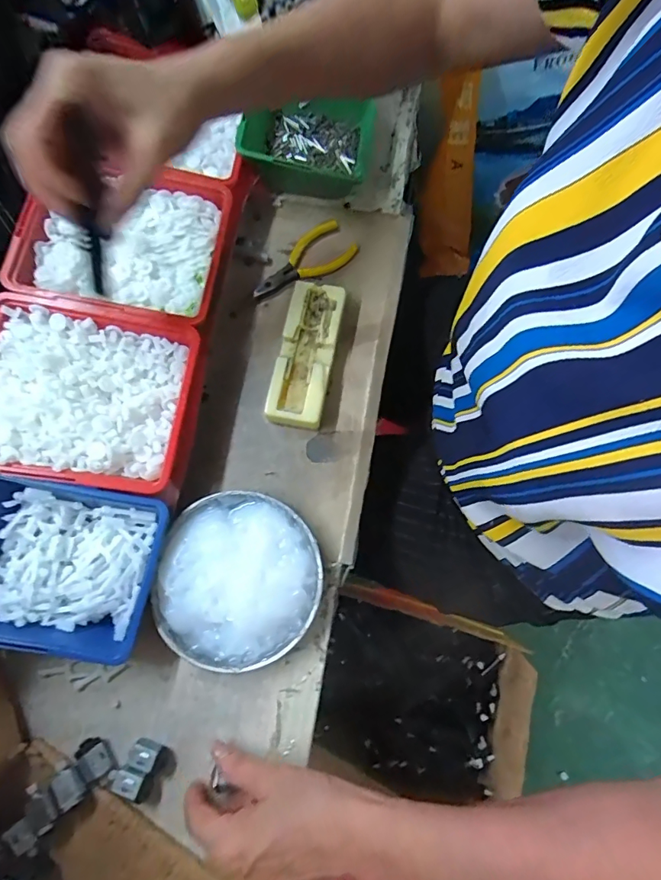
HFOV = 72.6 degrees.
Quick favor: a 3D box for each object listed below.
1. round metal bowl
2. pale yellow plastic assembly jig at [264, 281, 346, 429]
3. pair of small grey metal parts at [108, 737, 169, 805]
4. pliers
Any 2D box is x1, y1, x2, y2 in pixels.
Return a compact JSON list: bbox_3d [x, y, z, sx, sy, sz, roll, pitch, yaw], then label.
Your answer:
[{"bbox_3d":[-0.073,0.112,0.367,0.127,0.028,0.134,0,76,0],"label":"round metal bowl"},{"bbox_3d":[-0.022,-0.079,0.419,0.049,0.025,0.133,10,76,3],"label":"pale yellow plastic assembly jig"},{"bbox_3d":[-0.148,0.253,0.347,0.030,0.013,0.040,27,77,7],"label":"pair of small grey metal parts"},{"bbox_3d":[-0.027,-0.177,0.456,0.116,0.009,0.052,-42,79,-10],"label":"pliers"}]

